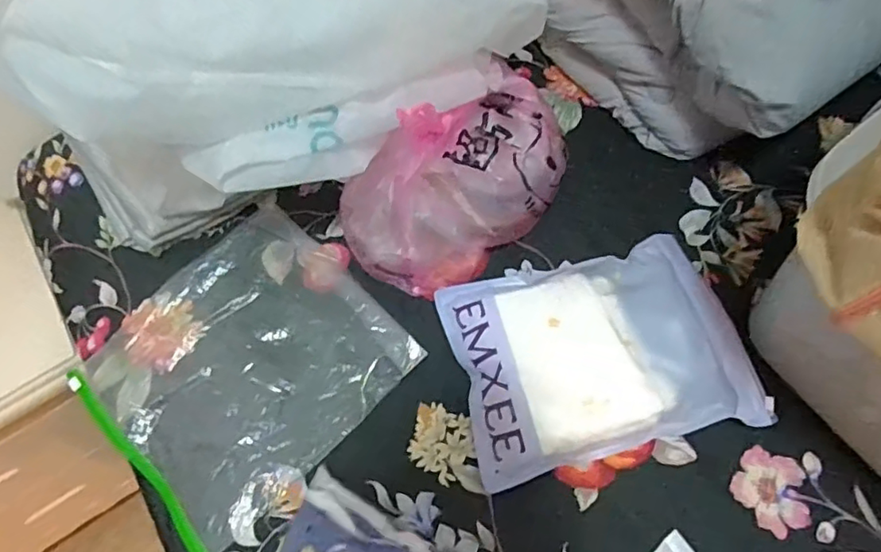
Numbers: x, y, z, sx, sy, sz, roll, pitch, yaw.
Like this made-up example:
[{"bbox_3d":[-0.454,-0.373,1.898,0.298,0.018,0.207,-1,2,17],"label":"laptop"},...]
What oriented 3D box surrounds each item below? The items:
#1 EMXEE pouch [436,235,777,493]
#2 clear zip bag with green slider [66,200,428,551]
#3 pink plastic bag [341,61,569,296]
[{"bbox_3d":[0.152,0.070,0.582,0.269,0.054,0.195,-13,61,-4],"label":"EMXEE pouch"},{"bbox_3d":[-0.200,0.088,0.606,0.258,0.024,0.278,37,70,21],"label":"clear zip bag with green slider"},{"bbox_3d":[0.027,-0.104,0.622,0.268,0.153,0.123,-33,65,-14],"label":"pink plastic bag"}]

